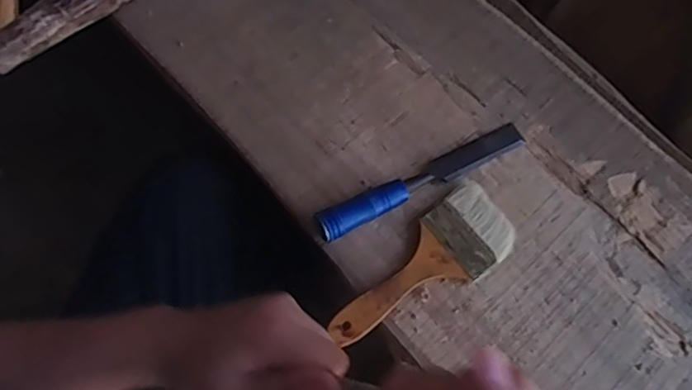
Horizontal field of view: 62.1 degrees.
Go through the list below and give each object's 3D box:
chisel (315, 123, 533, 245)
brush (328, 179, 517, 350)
[{"bbox_3d":[0.072,-0.016,0.532,0.218,0.024,0.027,-28,73,-11],"label":"chisel"},{"bbox_3d":[0.066,0.066,0.508,0.185,0.014,0.072,-35,75,-13],"label":"brush"}]

